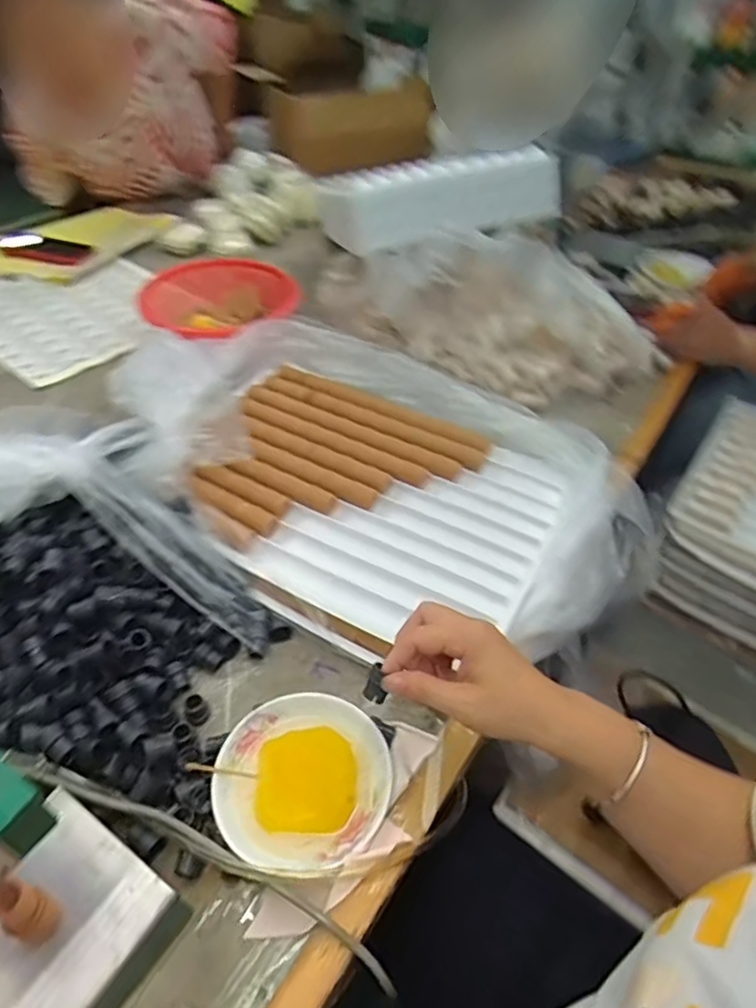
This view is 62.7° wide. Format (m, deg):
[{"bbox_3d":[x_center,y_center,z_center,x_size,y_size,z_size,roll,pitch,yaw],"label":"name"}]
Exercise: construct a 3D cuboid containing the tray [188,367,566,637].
[{"bbox_3d":[-0.014,-0.026,0.685,0.392,0.030,0.313,23,49,20],"label":"tray"}]

